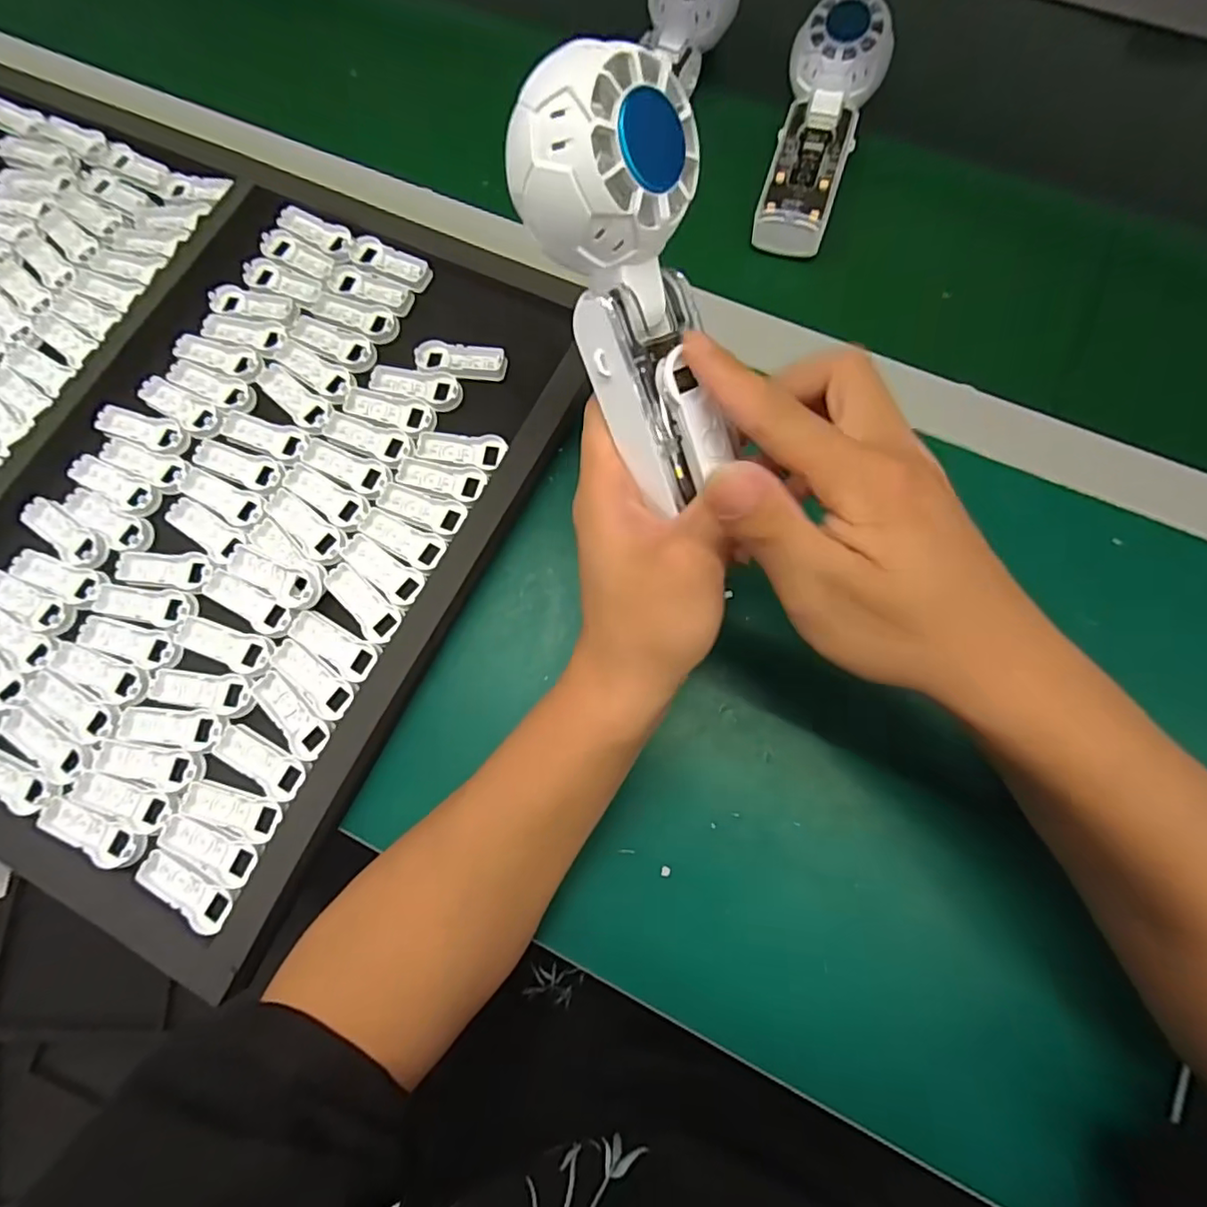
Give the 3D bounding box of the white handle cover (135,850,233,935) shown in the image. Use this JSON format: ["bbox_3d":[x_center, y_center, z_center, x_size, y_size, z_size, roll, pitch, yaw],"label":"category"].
[{"bbox_3d":[-0.209,0.144,0.300,0.053,0.010,0.020,31,79,8],"label":"white handle cover"}]

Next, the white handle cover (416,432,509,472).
[{"bbox_3d":[-0.084,-0.092,0.351,0.054,0.011,0.021,12,77,4],"label":"white handle cover"}]

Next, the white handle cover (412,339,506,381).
[{"bbox_3d":[-0.090,-0.152,0.374,0.056,0.007,0.023,8,77,3],"label":"white handle cover"}]

